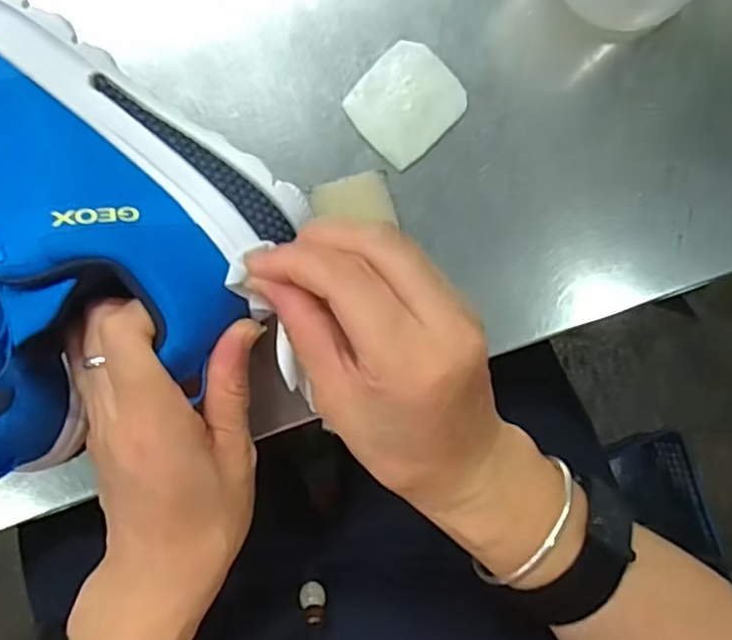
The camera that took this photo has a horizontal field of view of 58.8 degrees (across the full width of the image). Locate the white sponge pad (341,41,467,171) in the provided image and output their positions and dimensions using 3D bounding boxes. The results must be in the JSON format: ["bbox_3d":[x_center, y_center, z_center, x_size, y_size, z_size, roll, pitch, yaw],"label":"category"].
[{"bbox_3d":[0.020,-0.108,0.324,0.051,0.005,0.048,-43,94,3],"label":"white sponge pad"}]

